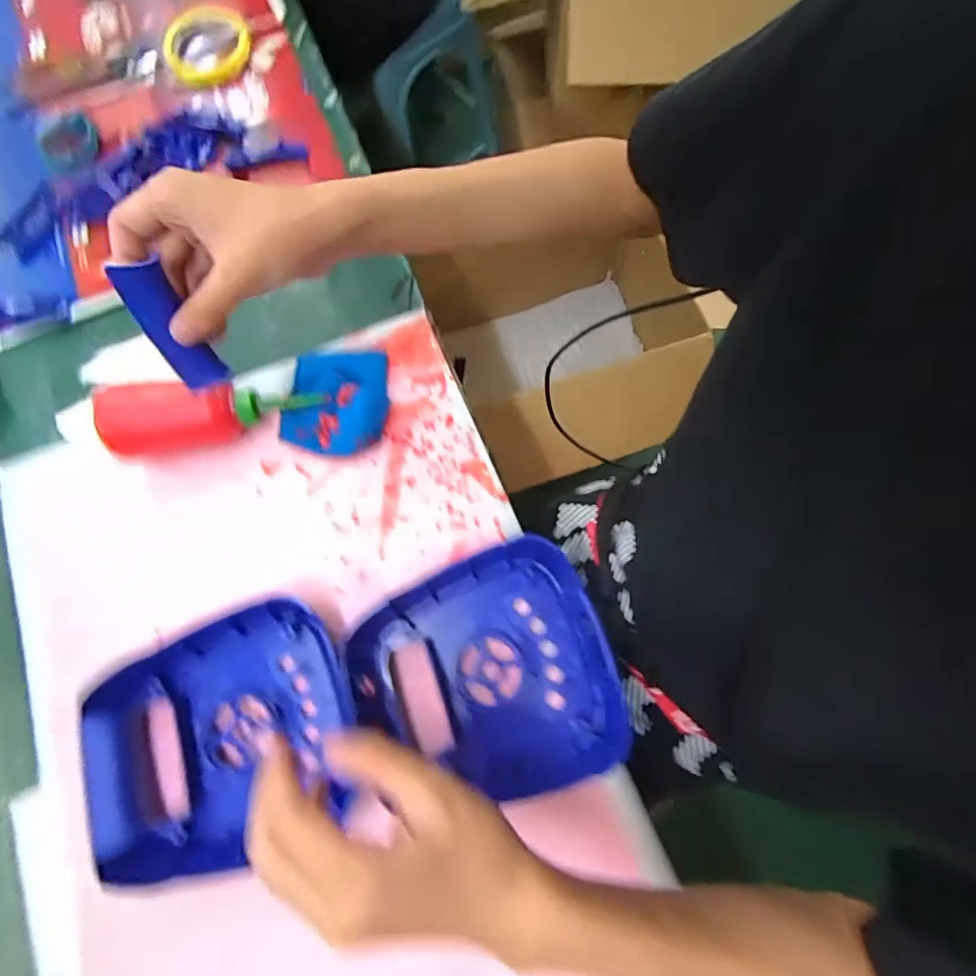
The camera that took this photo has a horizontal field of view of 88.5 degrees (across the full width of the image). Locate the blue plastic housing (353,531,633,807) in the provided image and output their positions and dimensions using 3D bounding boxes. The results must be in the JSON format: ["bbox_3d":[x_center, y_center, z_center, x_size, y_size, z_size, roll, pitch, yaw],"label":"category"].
[{"bbox_3d":[-0.003,0.131,0.362,0.179,0.040,0.160,-13,74,-4],"label":"blue plastic housing"}]

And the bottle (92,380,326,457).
[{"bbox_3d":[-0.225,-0.066,0.415,0.163,0.043,0.055,-13,74,-4],"label":"bottle"}]

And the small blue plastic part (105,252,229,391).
[{"bbox_3d":[-0.192,-0.097,0.306,0.027,0.084,0.009,-16,53,-4],"label":"small blue plastic part"}]

